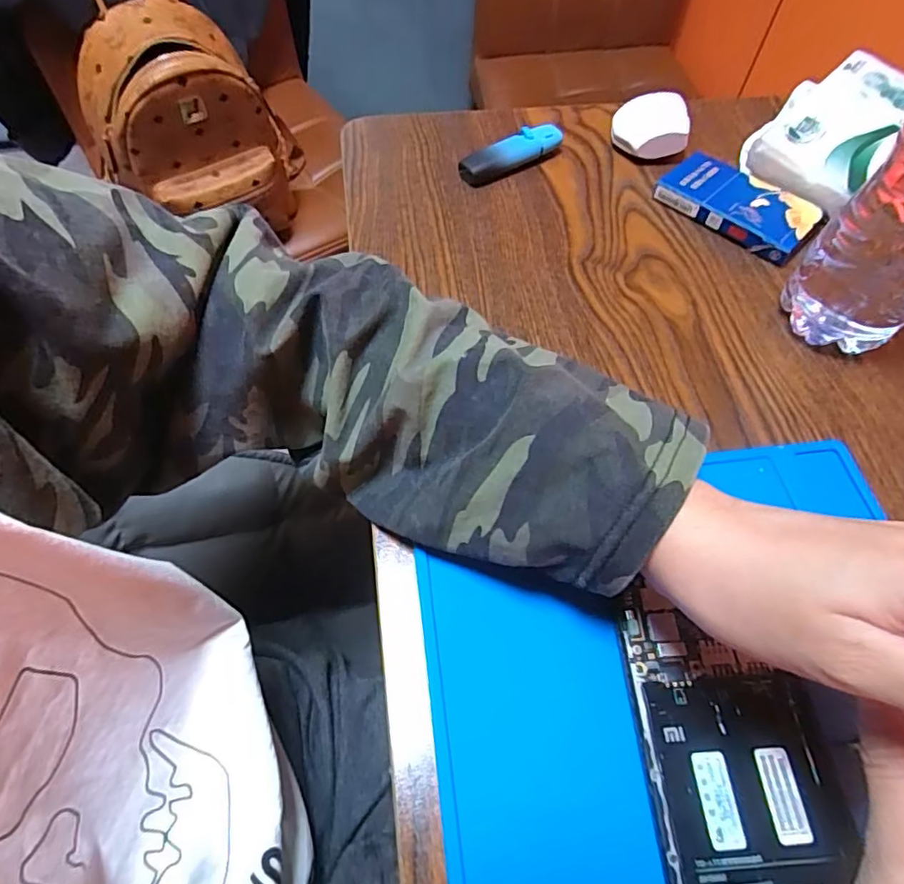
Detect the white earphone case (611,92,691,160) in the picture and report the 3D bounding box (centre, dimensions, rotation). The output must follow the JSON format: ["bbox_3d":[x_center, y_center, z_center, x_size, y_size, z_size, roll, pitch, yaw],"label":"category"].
[{"bbox_3d":[0.148,-0.234,0.426,0.054,0.031,0.047,15,60,5],"label":"white earphone case"}]

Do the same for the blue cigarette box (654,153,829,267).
[{"bbox_3d":[0.196,-0.162,0.390,0.102,0.019,0.051,40,66,19],"label":"blue cigarette box"}]

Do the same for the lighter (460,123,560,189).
[{"bbox_3d":[0.044,-0.211,0.418,0.083,0.017,0.021,-29,65,-18],"label":"lighter"}]

